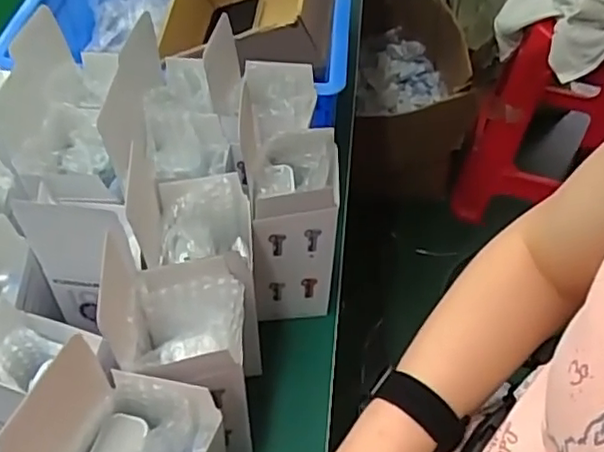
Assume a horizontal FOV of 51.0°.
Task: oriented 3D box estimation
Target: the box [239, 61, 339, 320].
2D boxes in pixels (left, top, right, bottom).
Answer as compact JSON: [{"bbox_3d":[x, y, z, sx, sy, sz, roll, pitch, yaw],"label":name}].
[{"bbox_3d":[-0.010,-0.029,0.589,0.080,0.187,0.155,0,51,-2],"label":"box"}]

